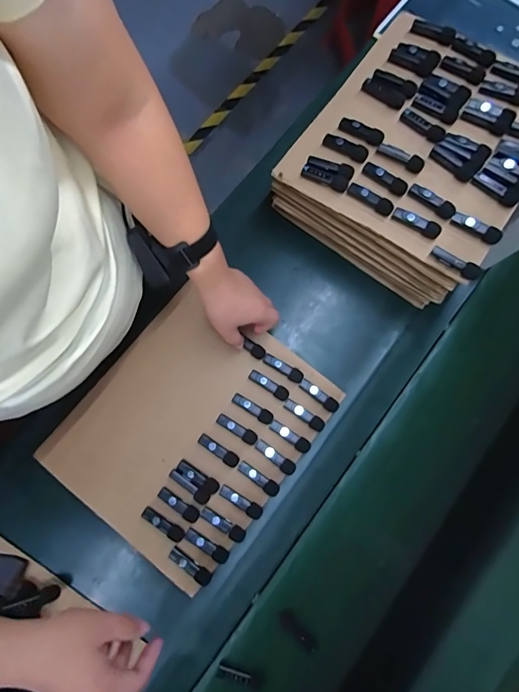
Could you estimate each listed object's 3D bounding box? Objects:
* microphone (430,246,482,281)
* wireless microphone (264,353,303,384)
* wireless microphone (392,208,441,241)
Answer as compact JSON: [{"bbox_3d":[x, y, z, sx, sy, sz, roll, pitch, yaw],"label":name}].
[{"bbox_3d":[0.250,-0.105,0.510,0.065,0.019,0.014,34,80,2],"label":"microphone"},{"bbox_3d":[0.035,0.034,0.596,0.063,0.008,0.019,29,80,1],"label":"wireless microphone"},{"bbox_3d":[0.205,-0.161,0.521,0.064,0.013,0.017,33,80,2],"label":"wireless microphone"}]

